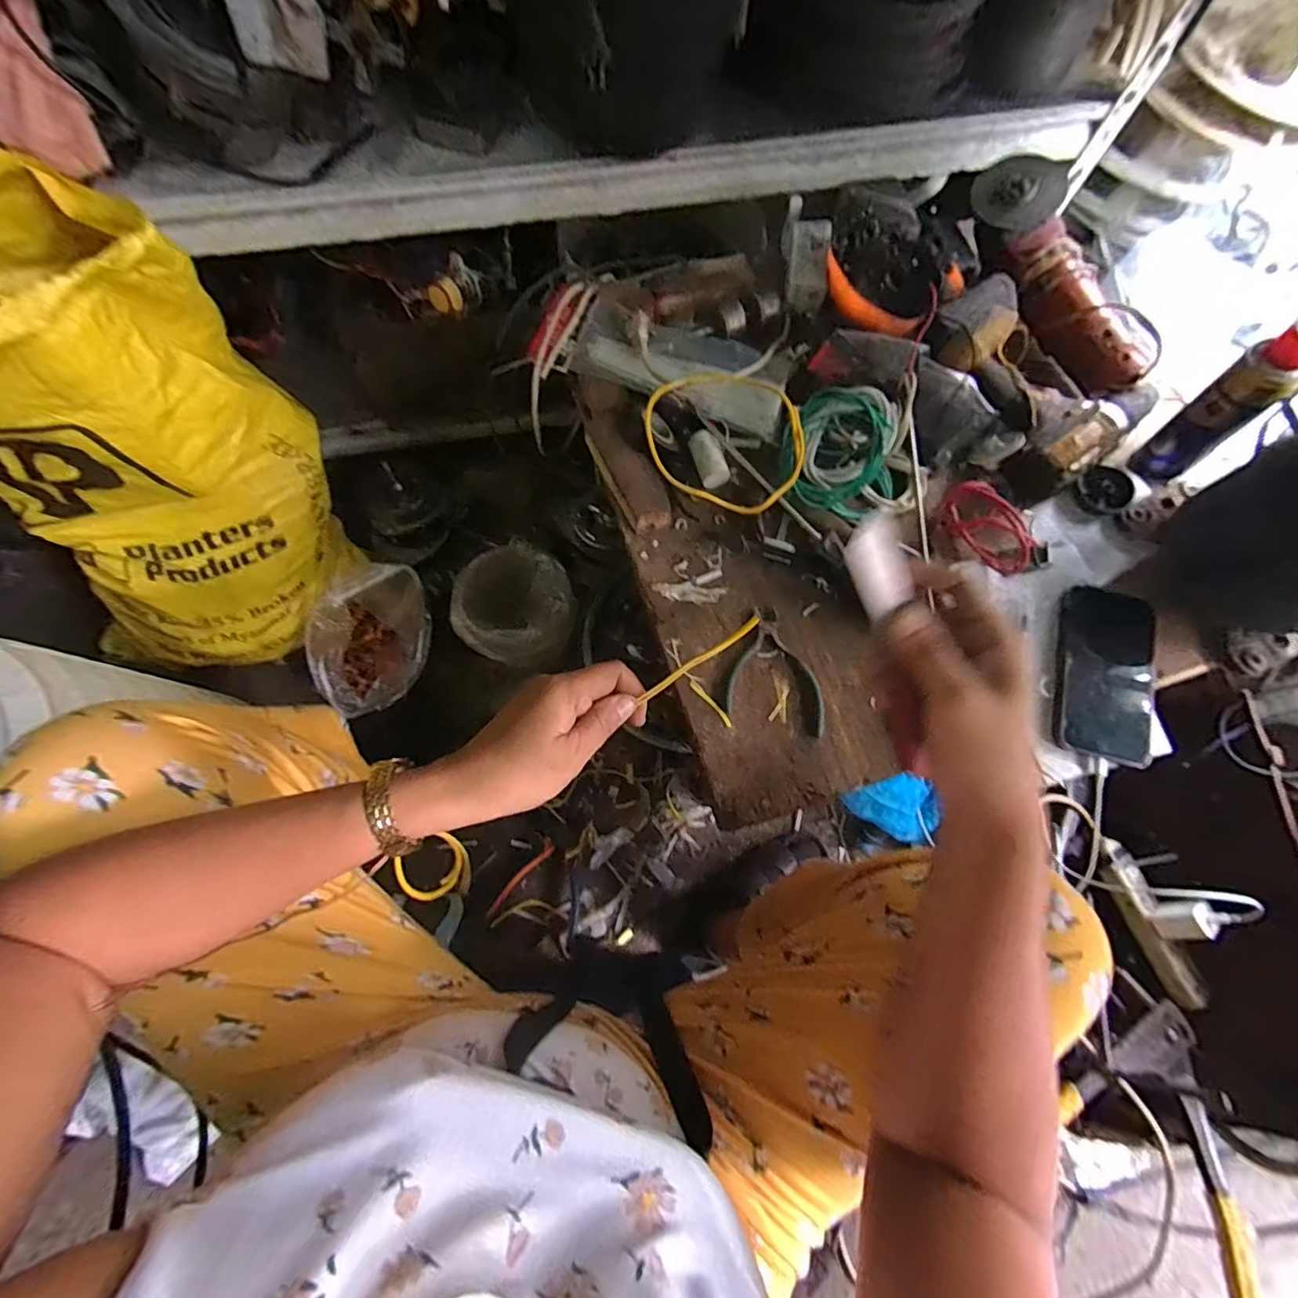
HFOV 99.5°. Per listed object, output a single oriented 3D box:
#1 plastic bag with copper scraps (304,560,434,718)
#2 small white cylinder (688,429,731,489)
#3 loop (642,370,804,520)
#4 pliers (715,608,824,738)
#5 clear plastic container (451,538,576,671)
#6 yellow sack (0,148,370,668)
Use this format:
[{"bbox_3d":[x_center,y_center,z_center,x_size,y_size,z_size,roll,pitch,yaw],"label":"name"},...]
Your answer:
[{"bbox_3d":[-0.344,-0.001,0.719,0.140,0.169,0.169,-1,74,-2],"label":"plastic bag with copper scraps"},{"bbox_3d":[0.062,-0.196,0.573,0.028,0.029,0.061,-19,75,-7],"label":"small white cylinder"},{"bbox_3d":[0.078,-0.219,0.544,0.162,0.045,0.142,21,74,5],"label":"loop"},{"bbox_3d":[0.120,0.018,0.522,0.098,0.012,0.105,13,74,2],"label":"pliers"},{"bbox_3d":[-0.170,-0.053,0.721,0.159,0.105,0.145,0,74,-1],"label":"clear plastic container"},{"bbox_3d":[-0.568,-0.217,0.585,0.287,0.470,0.329,40,76,10],"label":"yellow sack"}]

